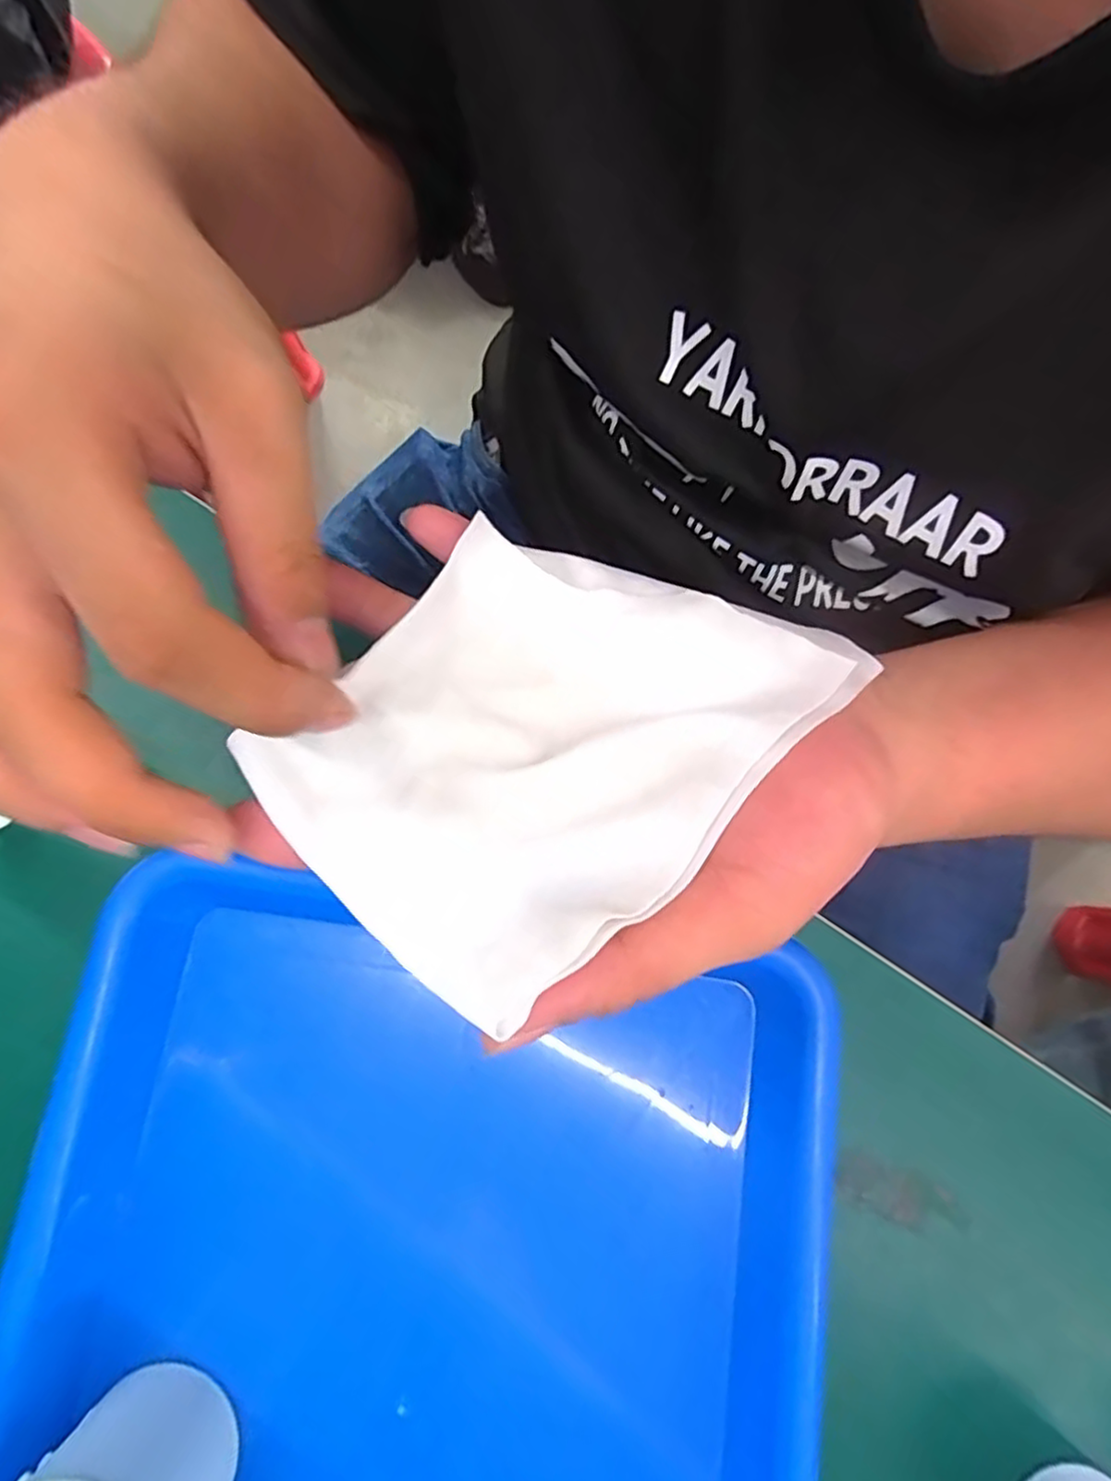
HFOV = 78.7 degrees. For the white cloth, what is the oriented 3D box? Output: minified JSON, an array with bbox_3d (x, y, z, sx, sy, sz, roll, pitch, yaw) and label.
[{"bbox_3d":[0.000,-0.007,0.182,0.140,0.021,0.102,-41,67,-17],"label":"white cloth"}]

